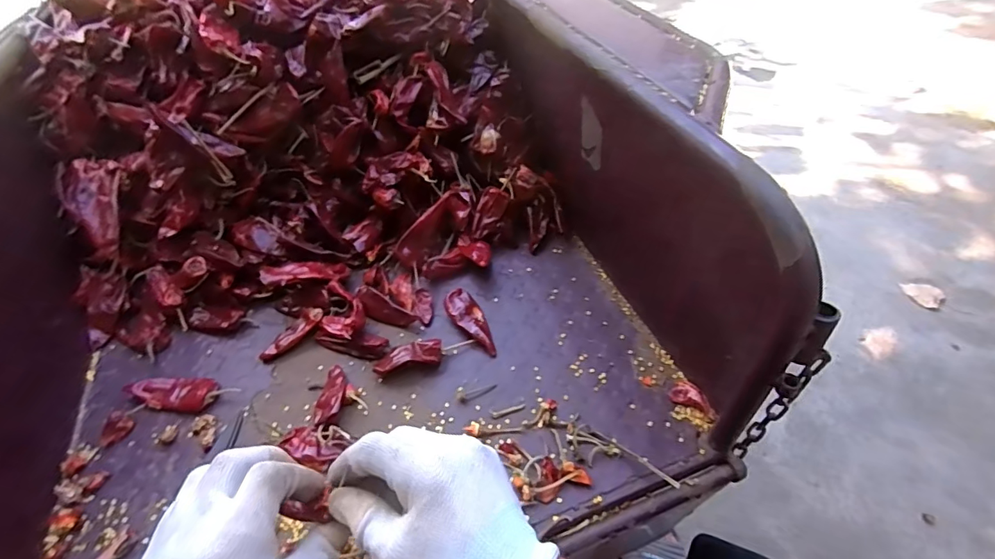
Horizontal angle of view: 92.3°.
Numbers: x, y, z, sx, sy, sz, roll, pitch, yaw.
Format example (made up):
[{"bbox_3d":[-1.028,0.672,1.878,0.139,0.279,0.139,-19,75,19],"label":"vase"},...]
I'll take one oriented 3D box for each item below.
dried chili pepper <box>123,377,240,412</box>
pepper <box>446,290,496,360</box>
[{"bbox_3d":[-0.304,0.108,0.457,0.101,0.016,0.034,4,50,6],"label":"dried chili pepper"},{"bbox_3d":[-0.026,0.045,0.487,0.030,0.018,0.080,-26,53,-18],"label":"pepper"}]

